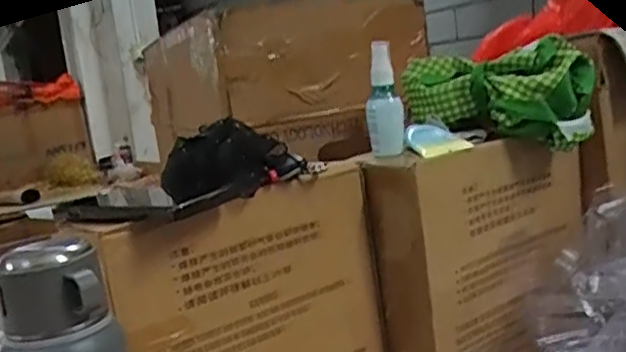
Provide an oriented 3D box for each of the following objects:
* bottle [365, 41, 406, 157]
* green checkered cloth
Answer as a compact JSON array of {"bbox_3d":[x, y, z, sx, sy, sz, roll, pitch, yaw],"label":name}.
[{"bbox_3d":[0.074,-0.081,0.689,0.039,0.116,0.031,-6,8,9],"label":"bottle"},{"bbox_3d":[0.203,-0.090,0.739,0.187,0.104,0.133,-6,8,9],"label":"green checkered cloth"}]

